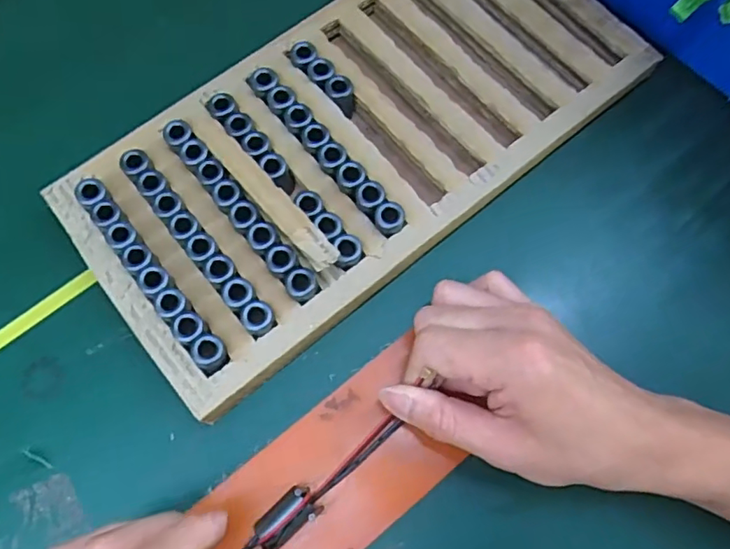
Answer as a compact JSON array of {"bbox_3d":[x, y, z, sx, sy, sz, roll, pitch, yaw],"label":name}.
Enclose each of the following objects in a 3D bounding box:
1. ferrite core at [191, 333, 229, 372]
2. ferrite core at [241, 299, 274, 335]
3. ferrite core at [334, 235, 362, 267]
[{"bbox_3d":[-0.083,0.042,0.302,0.017,0.011,0.018,-11,72,-2],"label":"ferrite core"},{"bbox_3d":[-0.058,0.023,0.307,0.017,0.011,0.017,0,72,1],"label":"ferrite core"},{"bbox_3d":[-0.009,-0.013,0.317,0.015,0.009,0.016,2,72,2],"label":"ferrite core"}]

